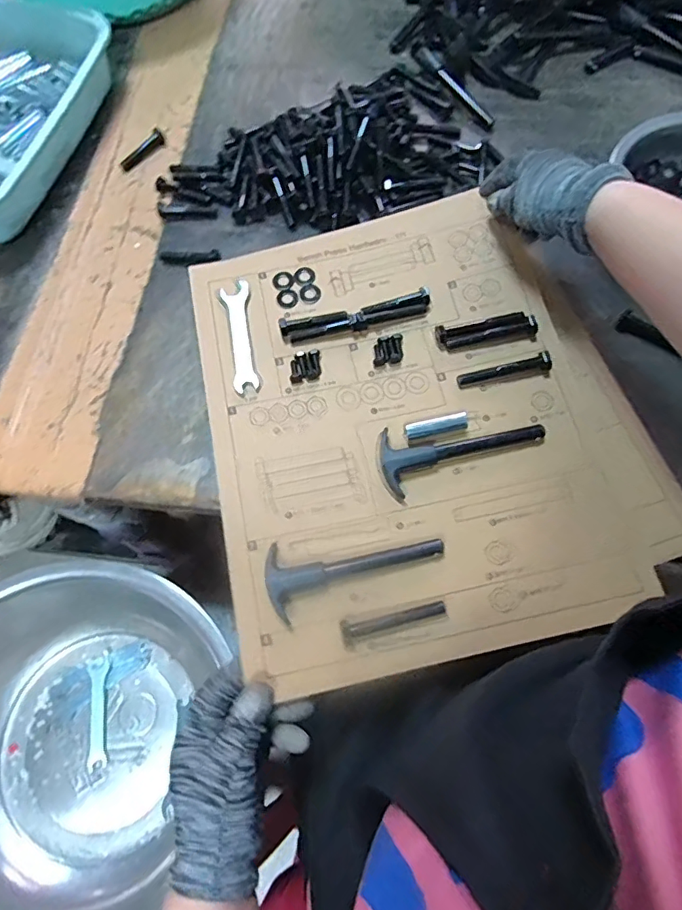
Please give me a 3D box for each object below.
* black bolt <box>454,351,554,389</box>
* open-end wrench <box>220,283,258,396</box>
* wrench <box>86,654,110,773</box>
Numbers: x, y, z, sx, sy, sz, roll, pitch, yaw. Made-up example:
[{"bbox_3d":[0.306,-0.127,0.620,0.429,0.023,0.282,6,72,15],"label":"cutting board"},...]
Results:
[{"bbox_3d":[0.133,-0.071,0.411,0.073,0.019,0.016,-6,69,-1],"label":"black bolt"},{"bbox_3d":[-0.089,-0.105,0.441,0.024,0.004,0.108,-8,71,-2],"label":"open-end wrench"},{"bbox_3d":[-0.264,0.278,0.551,0.024,0.005,0.113,-7,75,-7],"label":"wrench"}]

